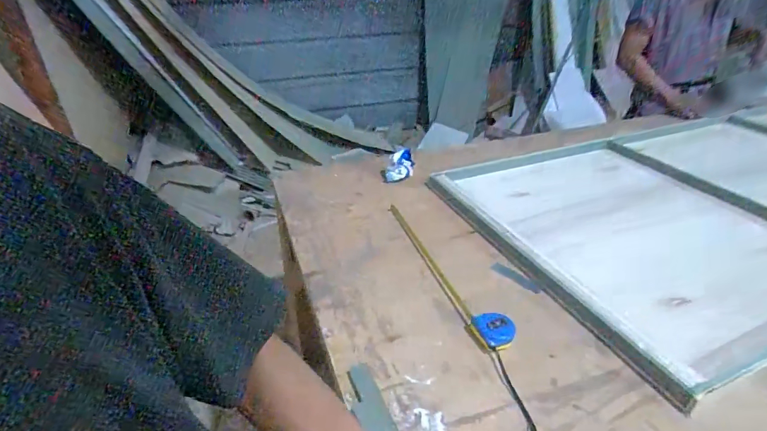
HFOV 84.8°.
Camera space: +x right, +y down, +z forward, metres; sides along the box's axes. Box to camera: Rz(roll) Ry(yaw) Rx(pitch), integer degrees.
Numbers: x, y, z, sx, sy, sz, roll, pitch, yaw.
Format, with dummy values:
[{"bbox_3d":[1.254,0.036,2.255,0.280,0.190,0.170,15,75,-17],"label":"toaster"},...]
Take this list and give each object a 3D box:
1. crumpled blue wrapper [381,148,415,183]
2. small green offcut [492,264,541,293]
[{"bbox_3d":[0.049,-0.155,1.271,0.102,0.094,0.056,-10,33,-16],"label":"crumpled blue wrapper"},{"bbox_3d":[0.275,0.128,0.872,0.025,0.006,0.109,-25,39,-34],"label":"small green offcut"}]

